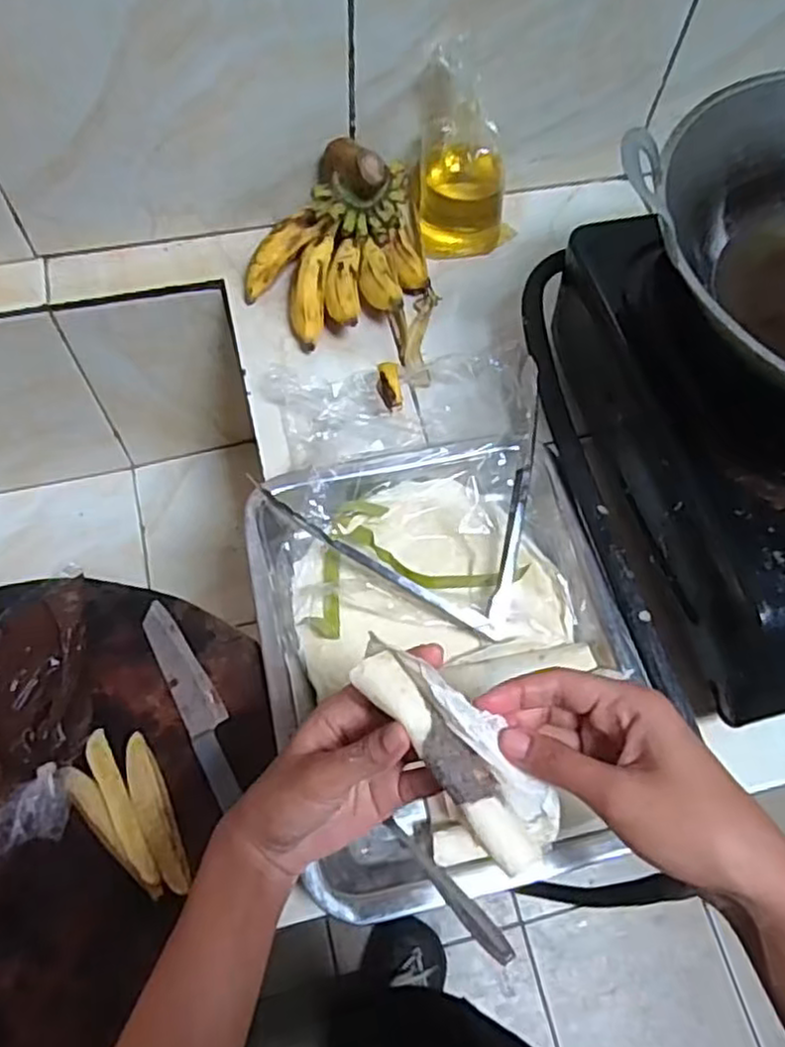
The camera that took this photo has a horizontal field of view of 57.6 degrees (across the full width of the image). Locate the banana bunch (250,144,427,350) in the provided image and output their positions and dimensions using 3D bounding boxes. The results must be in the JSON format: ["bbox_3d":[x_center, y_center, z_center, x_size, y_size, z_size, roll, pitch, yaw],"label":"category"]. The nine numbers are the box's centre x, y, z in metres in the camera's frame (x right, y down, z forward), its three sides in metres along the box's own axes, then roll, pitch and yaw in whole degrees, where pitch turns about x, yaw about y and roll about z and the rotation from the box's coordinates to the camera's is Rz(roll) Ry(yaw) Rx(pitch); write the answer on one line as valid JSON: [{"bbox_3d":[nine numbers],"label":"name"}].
[{"bbox_3d":[-0.038,-0.247,0.618,0.131,0.094,0.167,37,68,14],"label":"banana bunch"}]

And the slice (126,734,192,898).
[{"bbox_3d":[-0.144,0.176,0.436,0.021,0.004,0.095,-7,61,-37],"label":"slice"}]

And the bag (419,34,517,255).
[{"bbox_3d":[0.059,-0.327,0.635,0.078,0.175,0.061,-30,48,-16],"label":"bag"}]

